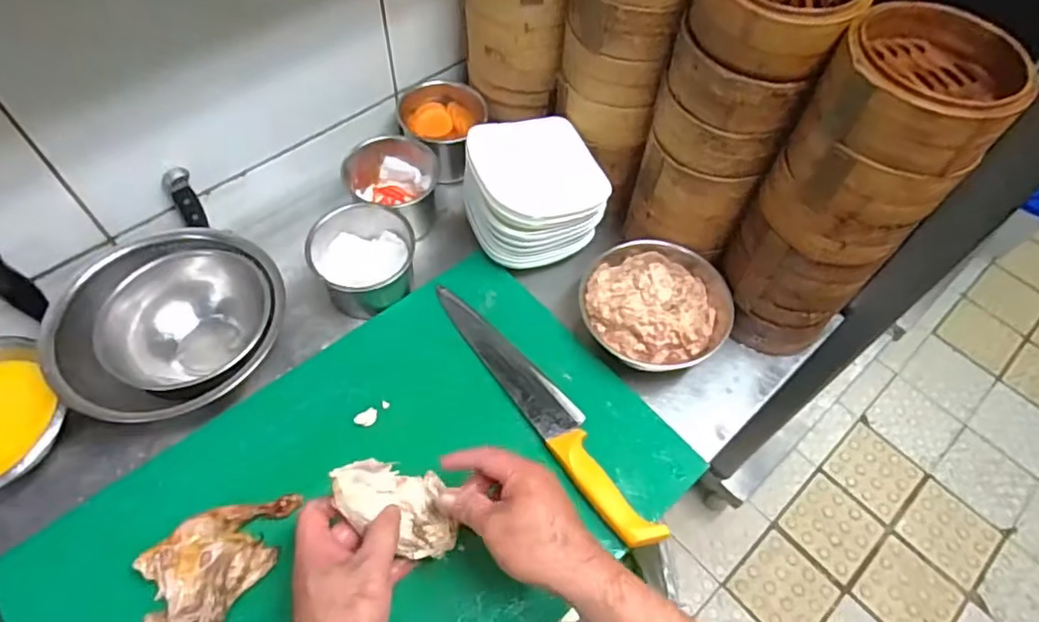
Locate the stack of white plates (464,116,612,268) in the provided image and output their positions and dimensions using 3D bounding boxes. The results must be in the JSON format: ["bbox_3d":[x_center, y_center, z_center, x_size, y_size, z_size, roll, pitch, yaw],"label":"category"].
[{"bbox_3d":[0.014,-0.143,0.740,0.147,0.137,0.122,-19,60,-15],"label":"stack of white plates"}]

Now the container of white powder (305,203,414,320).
[{"bbox_3d":[-0.191,-0.067,0.740,0.112,0.096,0.121,1,57,-2],"label":"container of white powder"}]

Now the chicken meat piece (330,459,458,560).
[{"bbox_3d":[-0.101,0.160,0.507,0.122,0.031,0.065,41,58,-24],"label":"chicken meat piece"}]

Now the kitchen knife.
[{"bbox_3d":[0.022,0.096,0.657,0.051,0.028,0.362,-29,65,-18],"label":"kitchen knife"}]

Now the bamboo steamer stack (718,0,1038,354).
[{"bbox_3d":[0.321,-0.106,0.610,0.137,0.341,0.135,-24,61,-17],"label":"bamboo steamer stack"}]

